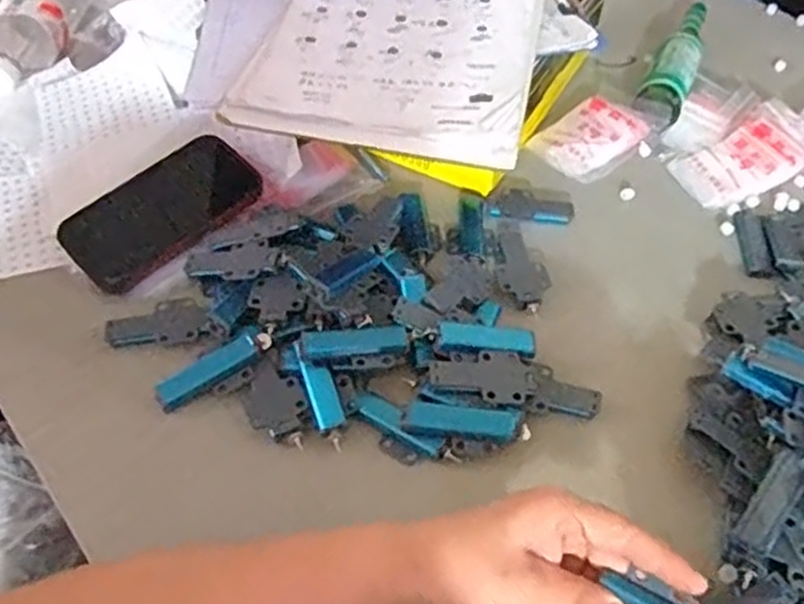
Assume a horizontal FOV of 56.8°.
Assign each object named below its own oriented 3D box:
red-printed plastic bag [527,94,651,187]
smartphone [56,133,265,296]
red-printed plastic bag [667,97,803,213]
[{"bbox_3d":[0.190,-0.165,0.745,0.108,0.022,0.079,-33,59,-27],"label":"red-printed plastic bag"},{"bbox_3d":[-0.200,-0.079,0.629,0.084,0.008,0.163,44,67,11],"label":"smartphone"},{"bbox_3d":[0.347,-0.147,0.738,0.165,0.020,0.080,-27,56,-24],"label":"red-printed plastic bag"}]

